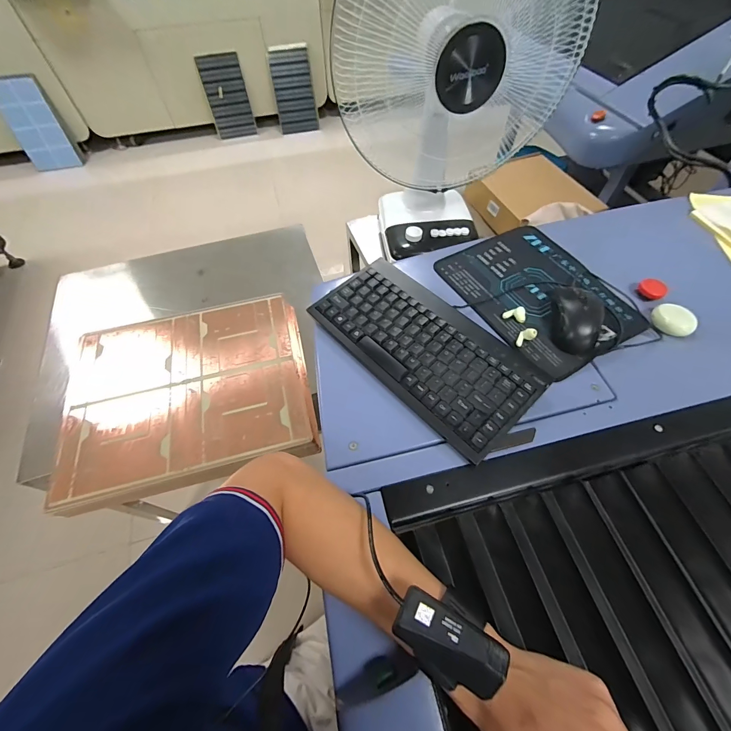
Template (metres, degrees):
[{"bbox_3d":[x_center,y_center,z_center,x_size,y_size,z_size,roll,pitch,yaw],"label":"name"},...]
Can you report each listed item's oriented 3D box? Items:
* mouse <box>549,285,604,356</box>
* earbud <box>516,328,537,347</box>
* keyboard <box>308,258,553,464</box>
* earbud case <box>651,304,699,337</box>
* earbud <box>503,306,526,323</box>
[{"bbox_3d":[0.286,-0.064,0.454,0.057,0.039,0.094,11,59,7],"label":"mouse"},{"bbox_3d":[0.212,-0.037,0.446,0.023,0.019,0.017,-40,66,-22],"label":"earbud"},{"bbox_3d":[0.072,-0.031,0.434,0.146,0.025,0.290,-40,66,-21],"label":"keyboard"},{"bbox_3d":[0.446,-0.066,0.488,0.043,0.020,0.055,-22,60,-12],"label":"earbud case"},{"bbox_3d":[0.210,-0.073,0.470,0.029,0.011,0.021,22,61,14],"label":"earbud"}]

